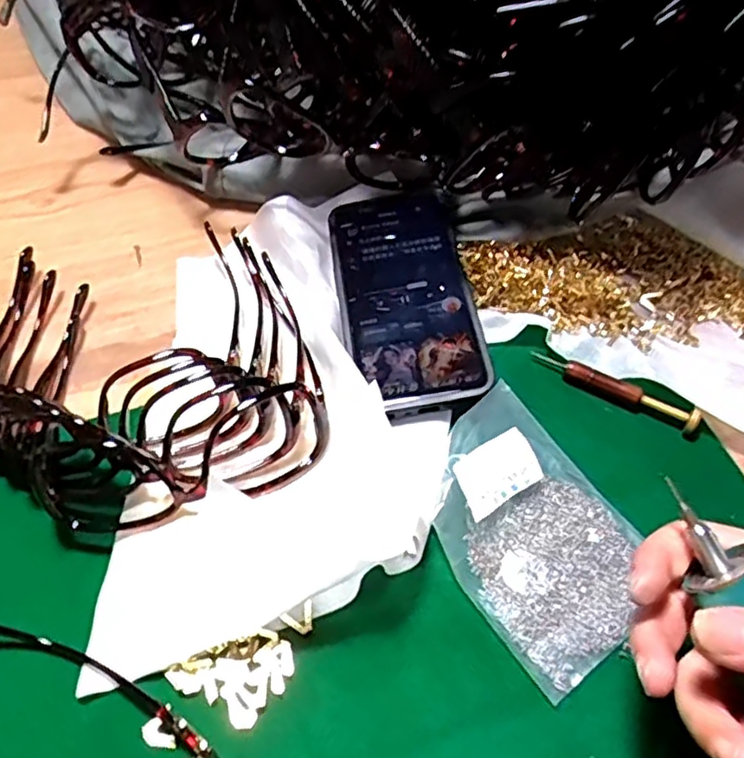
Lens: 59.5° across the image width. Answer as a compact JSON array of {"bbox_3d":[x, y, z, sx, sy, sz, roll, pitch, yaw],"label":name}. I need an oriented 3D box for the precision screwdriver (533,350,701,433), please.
[{"bbox_3d":[0.141,0.006,0.382,0.098,0.014,0.009,27,57,16],"label":"precision screwdriver"}]

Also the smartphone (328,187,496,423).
[{"bbox_3d":[0.020,-0.057,0.394,0.077,0.012,0.166,-6,54,-7],"label":"smartphone"}]

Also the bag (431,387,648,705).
[{"bbox_3d":[0.078,0.071,0.320,0.090,0.027,0.125,-31,61,-23],"label":"bag"}]

